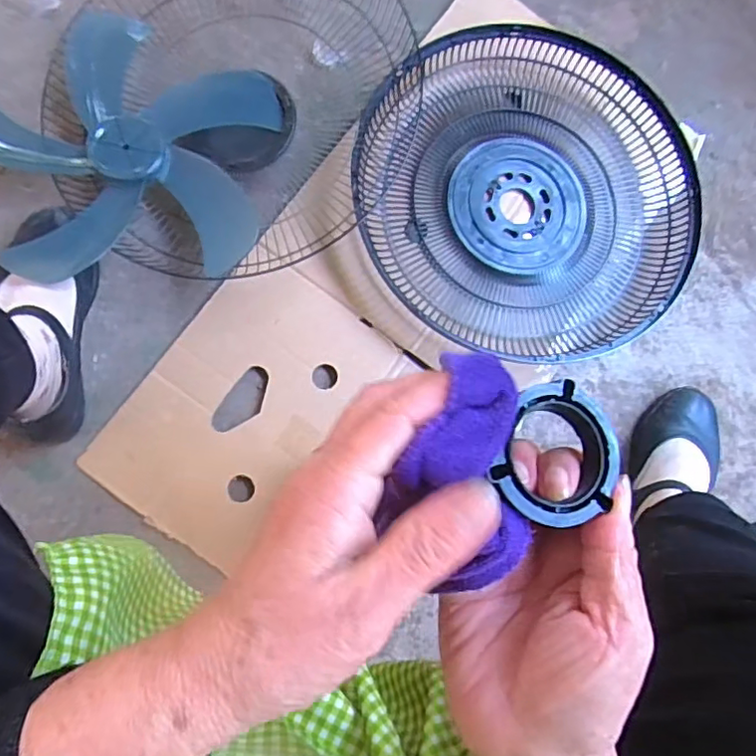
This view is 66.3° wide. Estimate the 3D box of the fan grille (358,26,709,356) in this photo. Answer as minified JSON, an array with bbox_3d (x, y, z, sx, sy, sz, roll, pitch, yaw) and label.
[{"bbox_3d":[0.180,-0.222,0.694,0.389,0.070,0.379,1,83,-8],"label":"fan grille"}]

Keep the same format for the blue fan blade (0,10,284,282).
[{"bbox_3d":[-0.272,-0.245,0.626,0.320,0.064,0.317,11,82,-7],"label":"blue fan blade"}]

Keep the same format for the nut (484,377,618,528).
[{"bbox_3d":[0.068,0.029,0.218,0.046,0.012,0.051,26,81,-4],"label":"nut"}]

